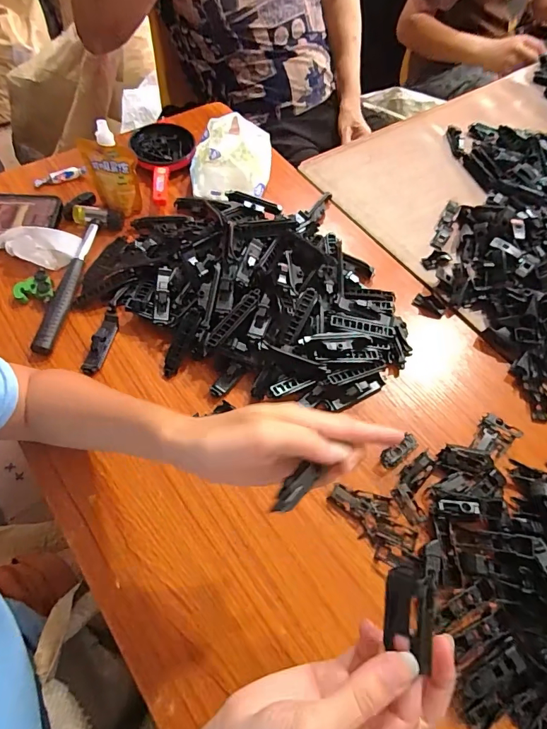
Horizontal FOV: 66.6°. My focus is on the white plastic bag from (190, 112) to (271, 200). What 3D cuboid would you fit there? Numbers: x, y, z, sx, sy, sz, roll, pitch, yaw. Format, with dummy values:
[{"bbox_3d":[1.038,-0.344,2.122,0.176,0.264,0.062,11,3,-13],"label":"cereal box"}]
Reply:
[{"bbox_3d":[-0.061,-0.297,0.590,0.108,0.057,0.130,7,60,-2],"label":"white plastic bag"}]

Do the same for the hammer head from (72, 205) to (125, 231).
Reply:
[{"bbox_3d":[-0.230,-0.195,0.547,0.064,0.019,0.027,5,58,-15],"label":"hammer head"}]

